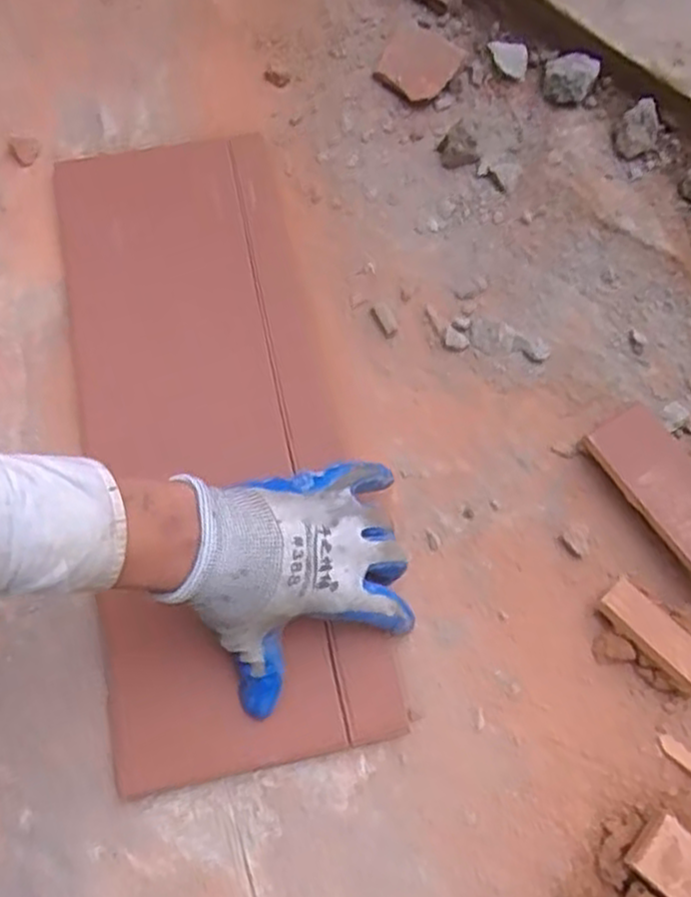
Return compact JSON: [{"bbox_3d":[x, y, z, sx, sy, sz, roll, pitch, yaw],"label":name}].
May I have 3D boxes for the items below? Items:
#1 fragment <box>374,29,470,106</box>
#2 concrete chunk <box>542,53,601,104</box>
[{"bbox_3d":[0.068,-0.353,0.703,0.067,0.012,0.082,23,69,7],"label":"fragment"},{"bbox_3d":[0.198,-0.328,0.680,0.044,0.023,0.041,1,68,-2],"label":"concrete chunk"}]

